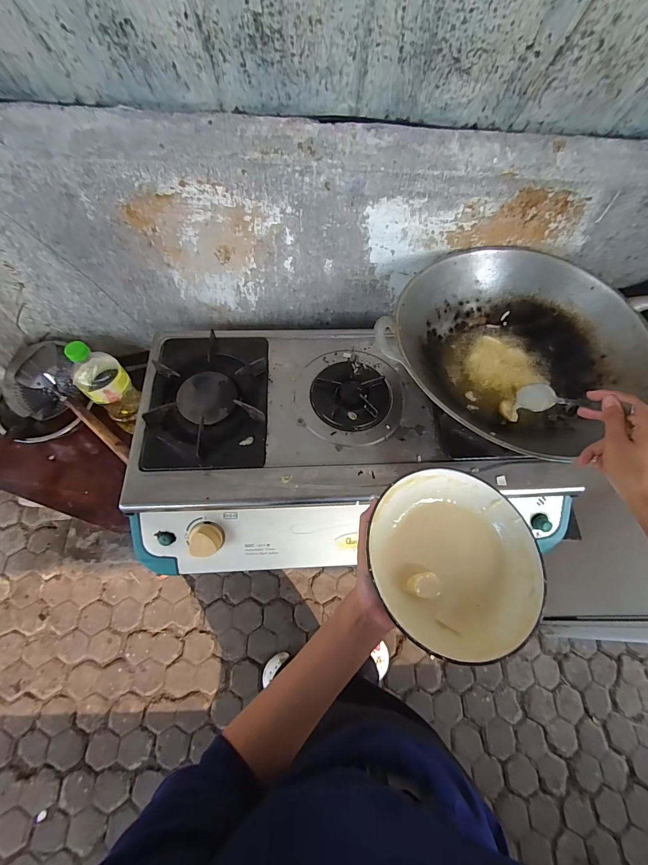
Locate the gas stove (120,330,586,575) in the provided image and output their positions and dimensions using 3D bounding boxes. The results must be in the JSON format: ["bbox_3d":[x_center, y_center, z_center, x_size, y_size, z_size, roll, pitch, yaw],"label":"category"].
[{"bbox_3d":[0.045,0.009,0.647,0.707,0.133,0.417,-1,64,-4],"label":"gas stove"}]

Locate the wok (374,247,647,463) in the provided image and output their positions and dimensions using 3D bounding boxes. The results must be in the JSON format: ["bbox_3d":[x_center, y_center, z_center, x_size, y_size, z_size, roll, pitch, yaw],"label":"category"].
[{"bbox_3d":[0.290,-0.122,0.559,0.417,0.109,0.357,11,63,3],"label":"wok"}]

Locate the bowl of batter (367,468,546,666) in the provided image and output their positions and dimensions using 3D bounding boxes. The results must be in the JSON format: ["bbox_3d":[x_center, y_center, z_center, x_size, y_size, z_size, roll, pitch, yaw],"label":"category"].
[{"bbox_3d":[0.126,0.123,0.359,0.166,0.053,0.166,1,63,-2],"label":"bowl of batter"}]

